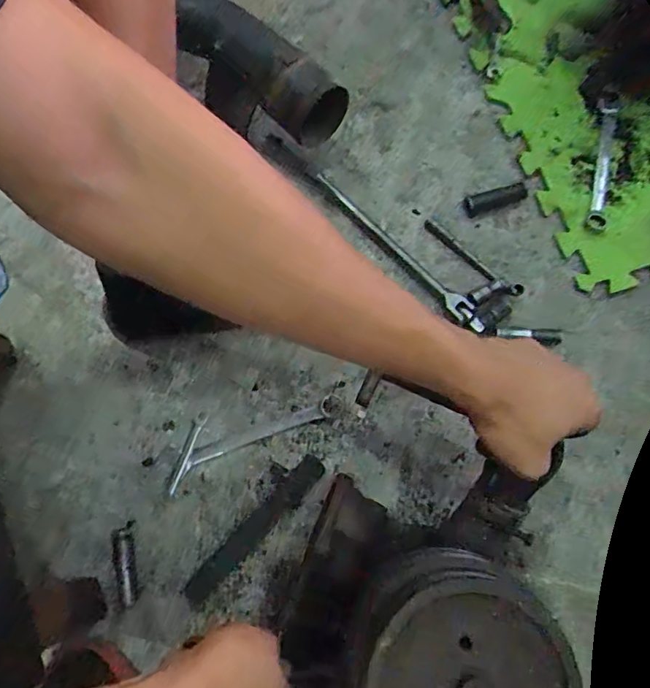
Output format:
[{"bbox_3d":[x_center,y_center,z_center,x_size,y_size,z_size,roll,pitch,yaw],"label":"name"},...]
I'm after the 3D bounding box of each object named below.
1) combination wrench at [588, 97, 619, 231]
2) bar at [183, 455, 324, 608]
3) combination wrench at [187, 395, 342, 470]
[{"bbox_3d":[0.369,-0.244,0.658,0.024,0.012,0.213,13,77,4],"label":"combination wrench"},{"bbox_3d":[-0.079,0.211,0.565,0.030,0.010,0.206,43,81,10],"label":"bar"},{"bbox_3d":[-0.070,0.103,0.582,0.187,0.004,0.022,-21,77,-4],"label":"combination wrench"}]

